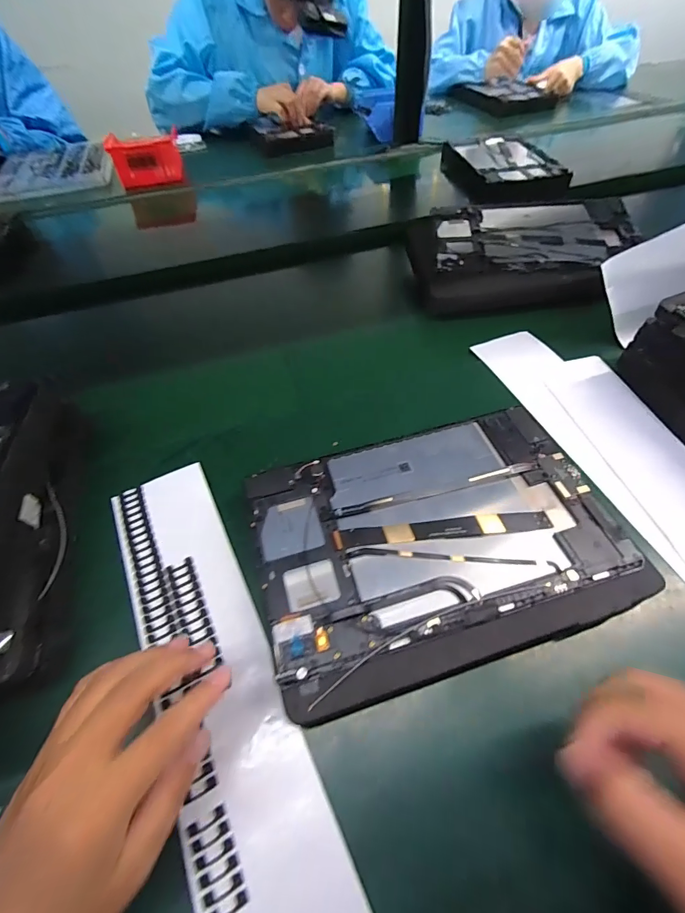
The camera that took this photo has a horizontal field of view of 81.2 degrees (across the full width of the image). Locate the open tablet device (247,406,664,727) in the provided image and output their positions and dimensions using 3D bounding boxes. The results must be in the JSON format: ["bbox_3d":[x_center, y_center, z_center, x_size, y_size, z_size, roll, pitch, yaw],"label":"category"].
[{"bbox_3d":[0.064,0.059,0.284,0.236,0.027,0.167,-14,54,-7],"label":"open tablet device"}]

